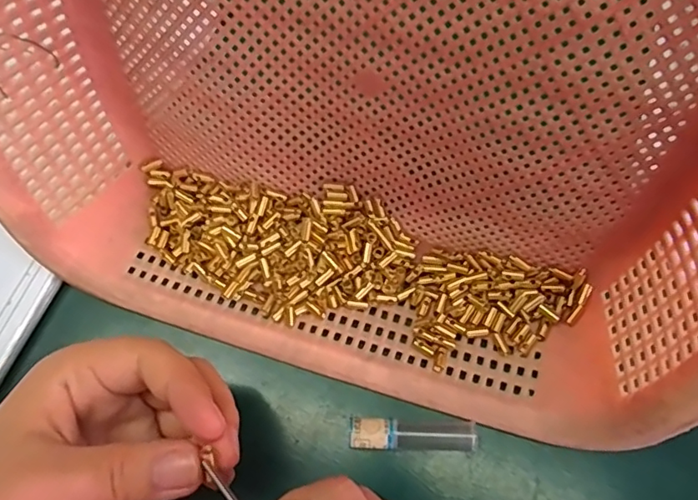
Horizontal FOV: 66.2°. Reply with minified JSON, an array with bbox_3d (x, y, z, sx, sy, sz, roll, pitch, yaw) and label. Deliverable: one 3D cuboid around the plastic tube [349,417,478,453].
[{"bbox_3d":[0.028,0.081,0.235,0.053,0.009,0.012,1,67,2],"label":"plastic tube"}]

